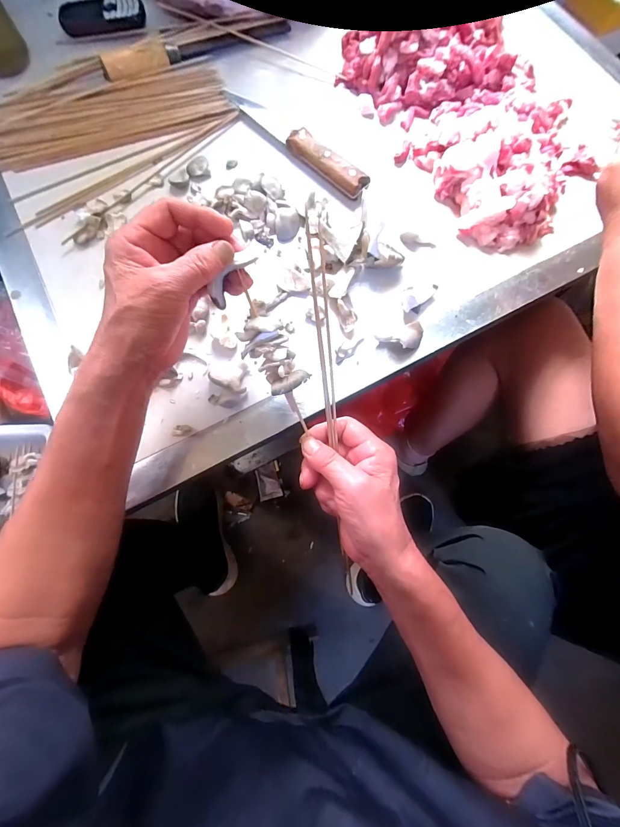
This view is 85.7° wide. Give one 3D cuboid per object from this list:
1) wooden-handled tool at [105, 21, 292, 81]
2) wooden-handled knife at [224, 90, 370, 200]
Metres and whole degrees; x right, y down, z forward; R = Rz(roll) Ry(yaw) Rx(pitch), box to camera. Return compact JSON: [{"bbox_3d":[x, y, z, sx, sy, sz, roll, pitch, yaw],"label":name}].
[{"bbox_3d":[-0.151,-0.506,0.457,0.266,0.030,0.028,-31,78,-9],"label":"wooden-handled tool"},{"bbox_3d":[-0.018,-0.347,0.419,0.028,0.020,0.236,-42,80,-11],"label":"wooden-handled knife"}]

